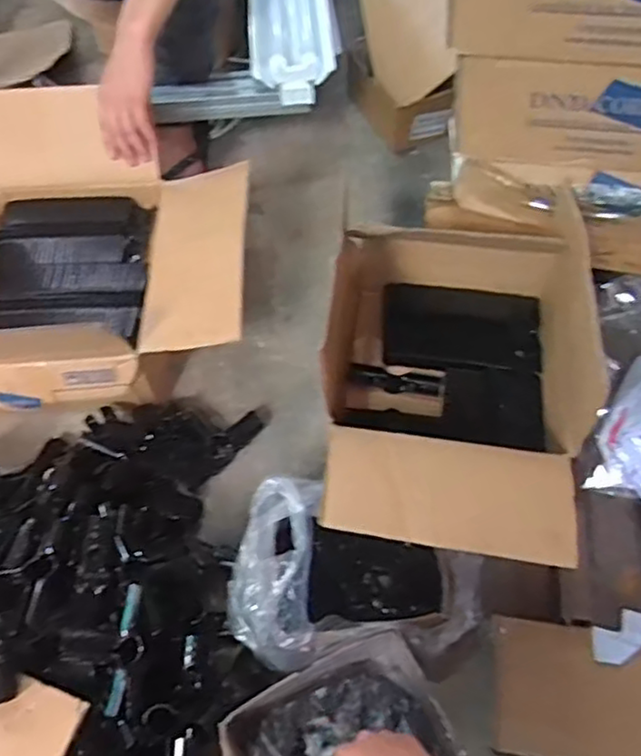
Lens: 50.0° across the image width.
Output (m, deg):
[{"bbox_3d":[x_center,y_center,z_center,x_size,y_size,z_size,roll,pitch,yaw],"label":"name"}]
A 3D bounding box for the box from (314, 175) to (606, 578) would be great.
[{"bbox_3d":[0.157,-0.011,0.842,0.288,0.241,0.466,6,58,5],"label":"box"}]

